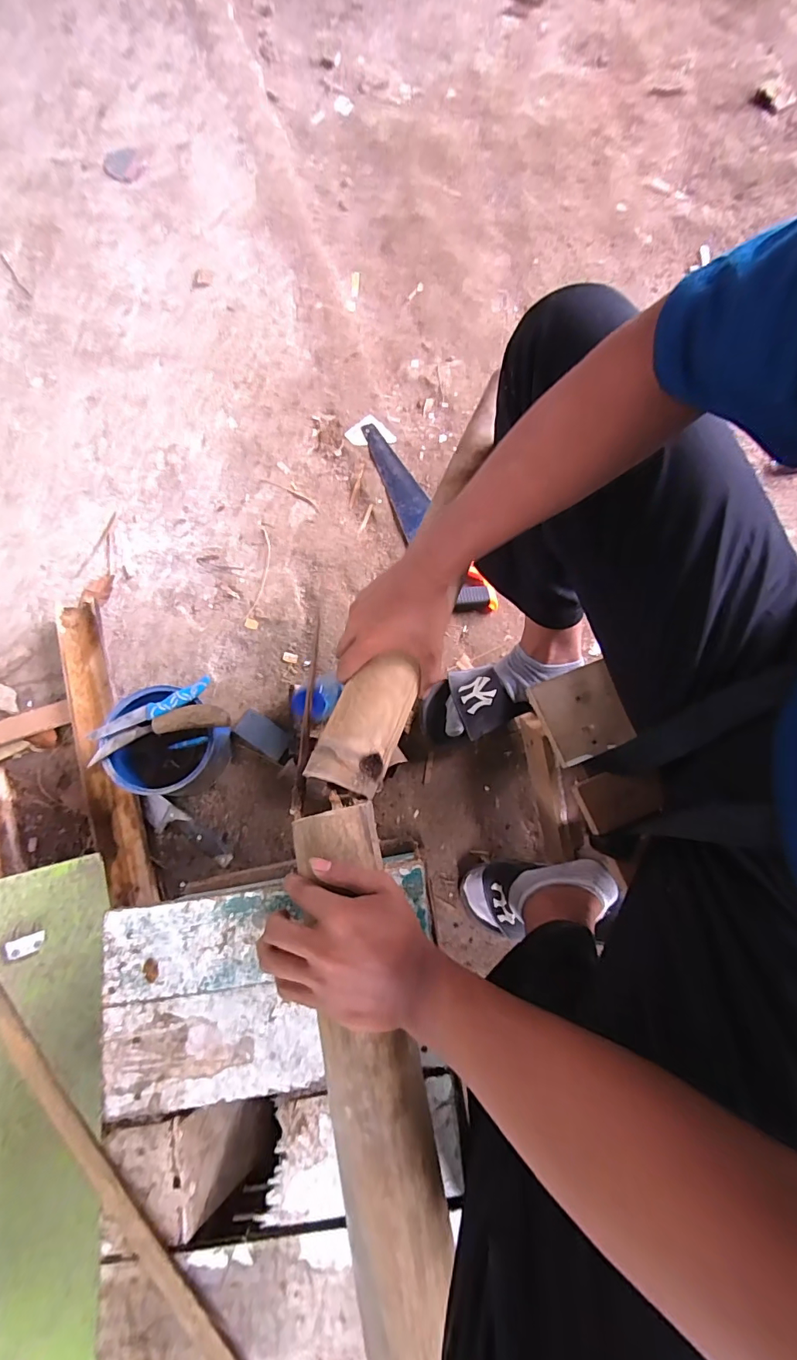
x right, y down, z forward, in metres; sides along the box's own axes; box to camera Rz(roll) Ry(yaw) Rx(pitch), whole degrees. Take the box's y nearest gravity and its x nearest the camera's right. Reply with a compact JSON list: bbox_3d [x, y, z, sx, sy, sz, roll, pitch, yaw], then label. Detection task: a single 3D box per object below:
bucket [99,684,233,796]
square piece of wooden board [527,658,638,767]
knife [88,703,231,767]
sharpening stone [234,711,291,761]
[{"bbox_3d":[-0.338,0.098,0.711,0.148,0.133,0.144,0,76,-1],"label":"bucket"},{"bbox_3d":[0.213,0.036,0.540,0.095,0.013,0.099,-19,78,-6],"label":"square piece of wooden board"},{"bbox_3d":[-0.331,0.068,0.646,0.187,0.020,0.042,-17,77,-5],"label":"knife"},{"bbox_3d":[-0.223,0.089,0.770,0.095,0.034,0.048,32,78,6],"label":"sharpening stone"}]

